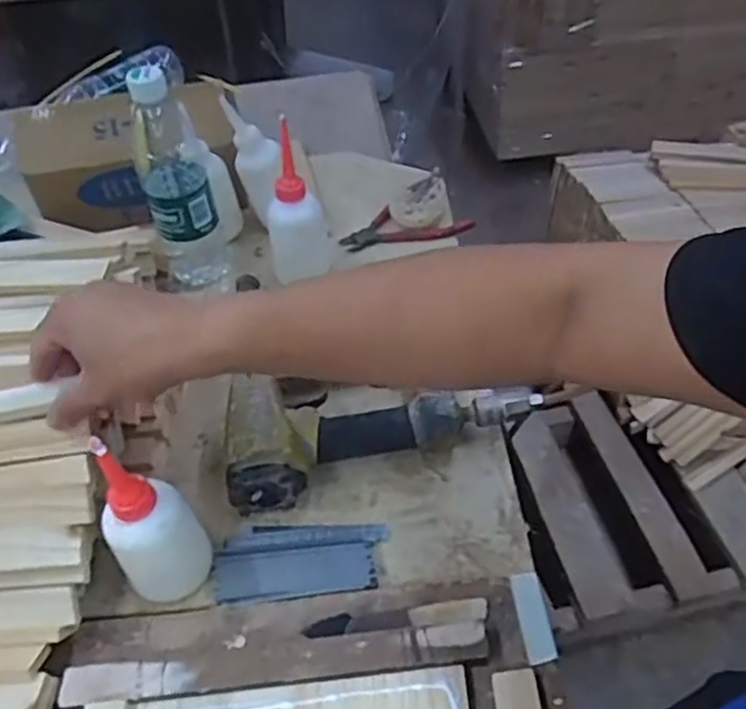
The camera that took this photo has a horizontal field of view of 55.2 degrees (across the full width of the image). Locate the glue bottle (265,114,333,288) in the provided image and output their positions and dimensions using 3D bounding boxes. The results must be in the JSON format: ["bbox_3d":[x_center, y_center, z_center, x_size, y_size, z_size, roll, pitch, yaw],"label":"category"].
[{"bbox_3d":[-0.081,-0.148,0.721,0.061,0.162,0.052,-10,44,-2],"label":"glue bottle"}]

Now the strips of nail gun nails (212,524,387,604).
[{"bbox_3d":[-0.055,0.154,0.546,0.127,0.009,0.064,-2,46,1],"label":"strips of nail gun nails"}]

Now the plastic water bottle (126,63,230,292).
[{"bbox_3d":[-0.195,-0.172,0.712,0.060,0.234,0.070,-13,44,-5],"label":"plastic water bottle"}]

